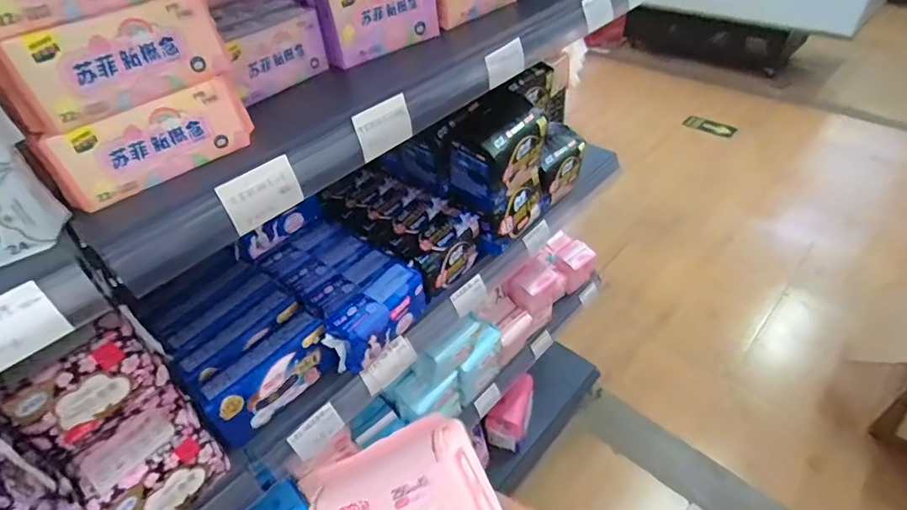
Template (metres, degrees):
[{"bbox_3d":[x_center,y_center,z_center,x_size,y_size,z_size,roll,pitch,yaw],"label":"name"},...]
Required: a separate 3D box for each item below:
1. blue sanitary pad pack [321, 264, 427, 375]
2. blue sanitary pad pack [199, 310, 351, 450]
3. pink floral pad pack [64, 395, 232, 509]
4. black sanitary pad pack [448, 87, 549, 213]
[{"bbox_3d":[-0.103,0.087,0.688,0.058,0.086,0.145,29,52,32],"label":"blue sanitary pad pack"},{"bbox_3d":[-0.231,0.157,0.639,0.173,0.099,0.064,-32,49,-26],"label":"blue sanitary pad pack"},{"bbox_3d":[-0.341,0.243,0.553,0.083,0.099,0.126,28,52,31],"label":"pink floral pad pack"},{"bbox_3d":[0.069,-0.162,0.756,0.137,0.123,0.100,-36,50,-29],"label":"black sanitary pad pack"}]

